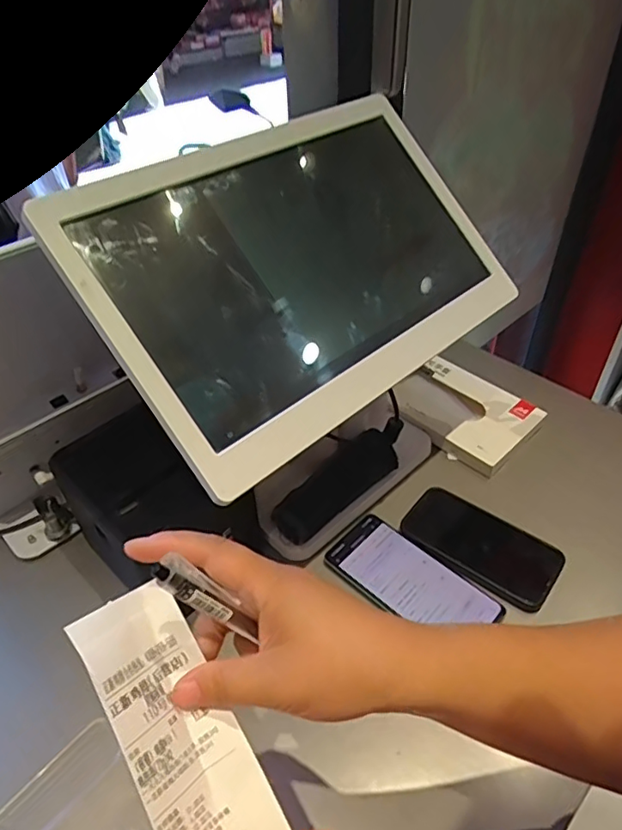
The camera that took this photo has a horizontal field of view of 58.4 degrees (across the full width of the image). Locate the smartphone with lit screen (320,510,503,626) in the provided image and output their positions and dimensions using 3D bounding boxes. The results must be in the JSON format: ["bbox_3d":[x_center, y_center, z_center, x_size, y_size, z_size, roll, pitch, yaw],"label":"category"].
[{"bbox_3d":[0.093,0.157,0.531,0.158,0.011,0.076,32,52,32],"label":"smartphone with lit screen"}]

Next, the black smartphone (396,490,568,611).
[{"bbox_3d":[0.171,0.127,0.561,0.148,0.007,0.082,28,50,29],"label":"black smartphone"}]

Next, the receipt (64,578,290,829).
[{"bbox_3d":[-0.041,0.174,0.246,0.050,0.023,0.203,-28,79,-26],"label":"receipt"}]

